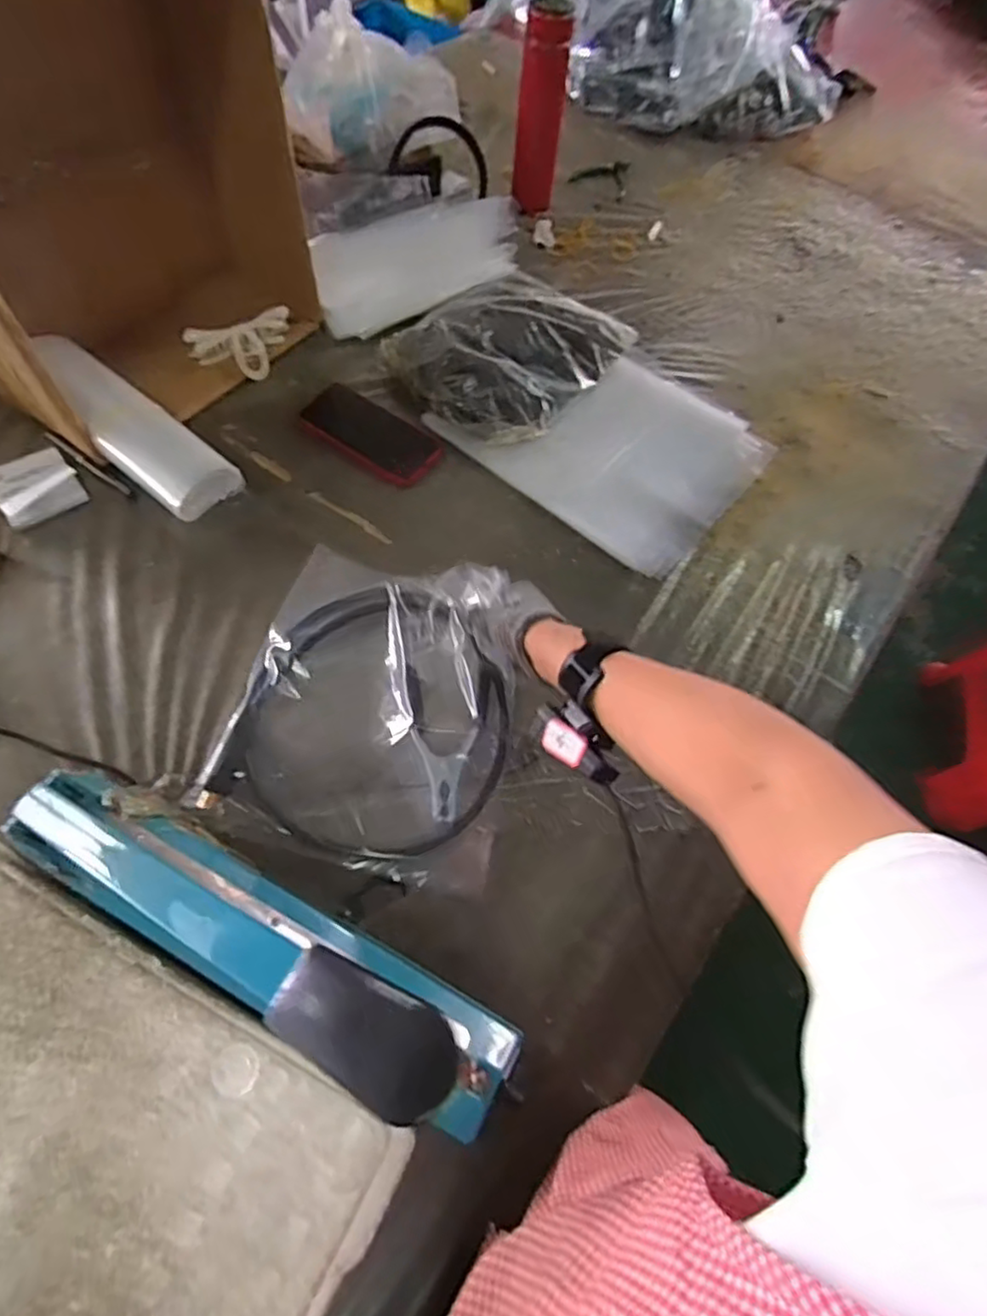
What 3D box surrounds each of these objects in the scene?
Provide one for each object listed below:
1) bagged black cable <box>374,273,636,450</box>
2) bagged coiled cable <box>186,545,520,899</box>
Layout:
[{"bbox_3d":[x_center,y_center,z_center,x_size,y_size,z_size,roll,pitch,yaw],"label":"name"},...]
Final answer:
[{"bbox_3d":[0.009,-0.378,0.812,0.228,0.076,0.253,34,63,12],"label":"bagged black cable"},{"bbox_3d":[-0.100,0.042,0.588,0.245,0.045,0.271,15,60,4],"label":"bagged coiled cable"}]

